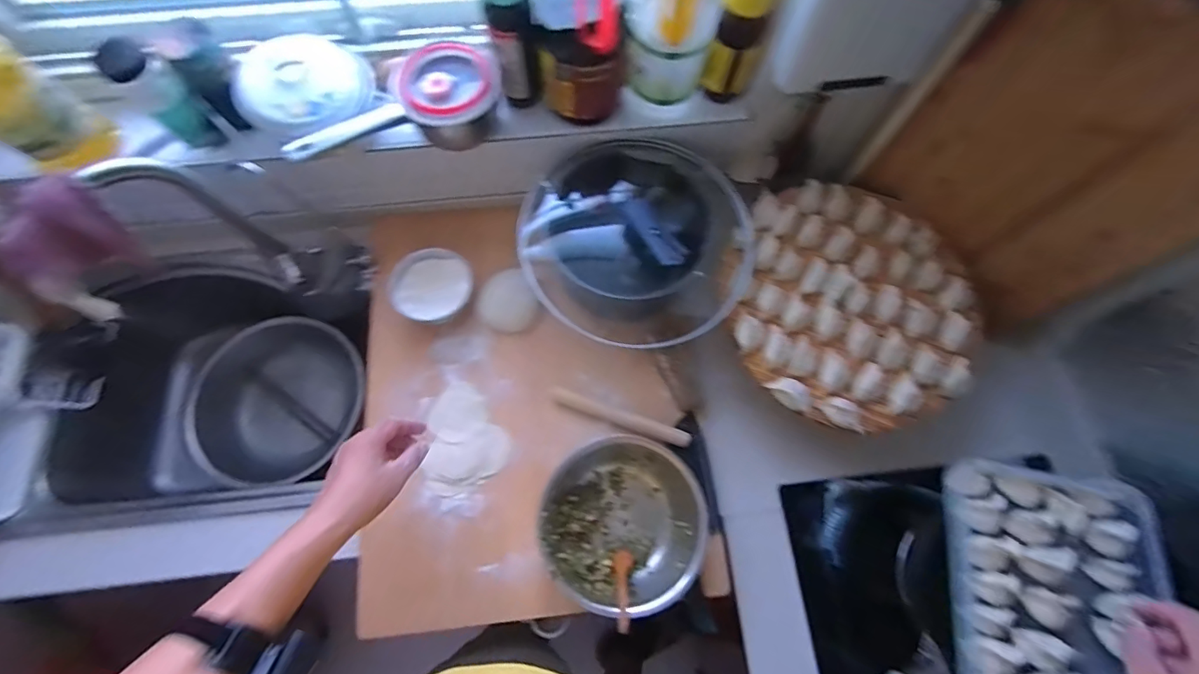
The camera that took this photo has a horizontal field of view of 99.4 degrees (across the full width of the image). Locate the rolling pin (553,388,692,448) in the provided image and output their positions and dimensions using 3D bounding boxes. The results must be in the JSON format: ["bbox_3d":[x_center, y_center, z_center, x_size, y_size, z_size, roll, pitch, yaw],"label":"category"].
[{"bbox_3d":[0.032,0.121,0.760,0.210,0.018,0.023,19,72,5],"label":"rolling pin"}]

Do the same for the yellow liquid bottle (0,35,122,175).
[{"bbox_3d":[-0.759,-0.315,0.623,0.085,0.253,0.110,35,74,10],"label":"yellow liquid bottle"}]

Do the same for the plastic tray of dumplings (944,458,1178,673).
[{"bbox_3d":[0.502,0.295,0.563,0.221,0.054,0.293,10,71,2],"label":"plastic tray of dumplings"}]

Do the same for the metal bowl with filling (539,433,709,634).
[{"bbox_3d":[0.031,0.250,0.685,0.206,0.083,0.208,0,71,-1],"label":"metal bowl with filling"}]

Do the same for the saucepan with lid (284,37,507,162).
[{"bbox_3d":[-0.259,-0.291,0.699,0.131,0.091,0.284,43,76,13],"label":"saucepan with lid"}]

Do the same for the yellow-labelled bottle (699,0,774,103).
[{"bbox_3d":[0.188,-0.414,0.655,0.057,0.239,0.058,38,74,11],"label":"yellow-labelled bottle"}]

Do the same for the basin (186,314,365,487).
[{"bbox_3d":[-0.629,0.122,1.022,0.274,0.130,0.343,31,87,-12],"label":"basin"}]

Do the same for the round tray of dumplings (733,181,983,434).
[{"bbox_3d":[0.379,-0.048,0.743,0.329,0.032,0.360,0,71,-1],"label":"round tray of dumplings"}]

